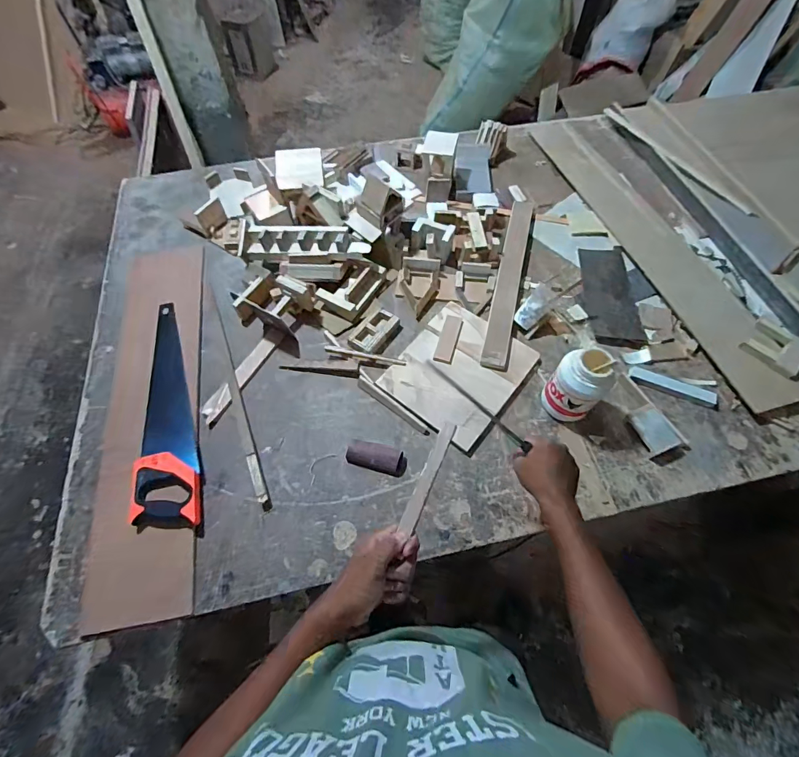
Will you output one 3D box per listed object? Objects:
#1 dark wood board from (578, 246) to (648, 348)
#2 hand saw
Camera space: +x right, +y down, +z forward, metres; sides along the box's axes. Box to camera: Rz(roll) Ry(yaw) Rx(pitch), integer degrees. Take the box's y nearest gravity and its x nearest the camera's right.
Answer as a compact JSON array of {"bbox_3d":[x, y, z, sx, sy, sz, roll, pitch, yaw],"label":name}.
[{"bbox_3d":[0.501,-0.199,0.951,0.109,0.013,0.292,3,62,3],"label":"dark wood board"},{"bbox_3d":[-0.473,0.046,0.829,0.116,0.038,0.526,-13,62,-6],"label":"hand saw"}]

